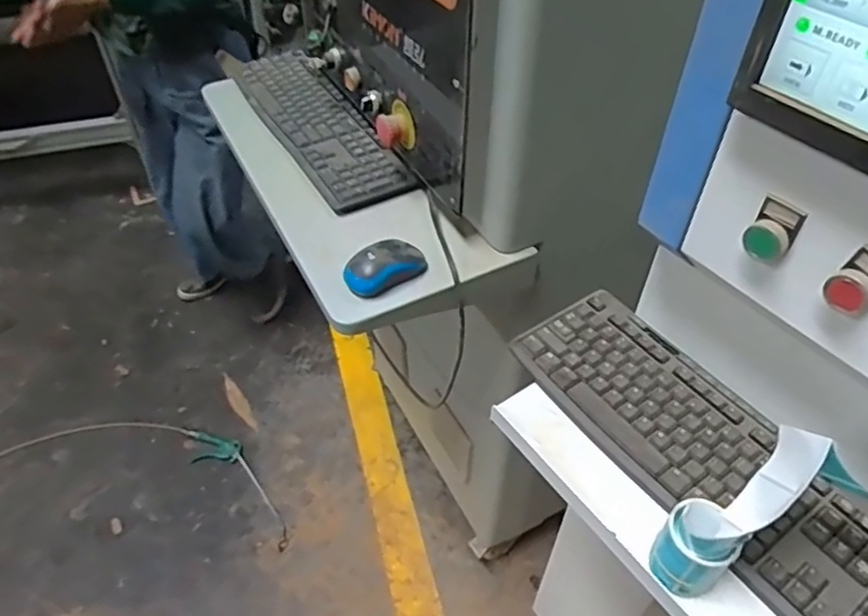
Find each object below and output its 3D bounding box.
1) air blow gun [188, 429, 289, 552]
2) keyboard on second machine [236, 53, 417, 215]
[{"bbox_3d":[-0.498,0.445,1.642,0.110,0.023,0.423,-31,54,-27],"label":"air blow gun"},{"bbox_3d":[-0.180,-0.280,0.948,0.126,0.017,0.430,-21,50,-19],"label":"keyboard on second machine"}]

